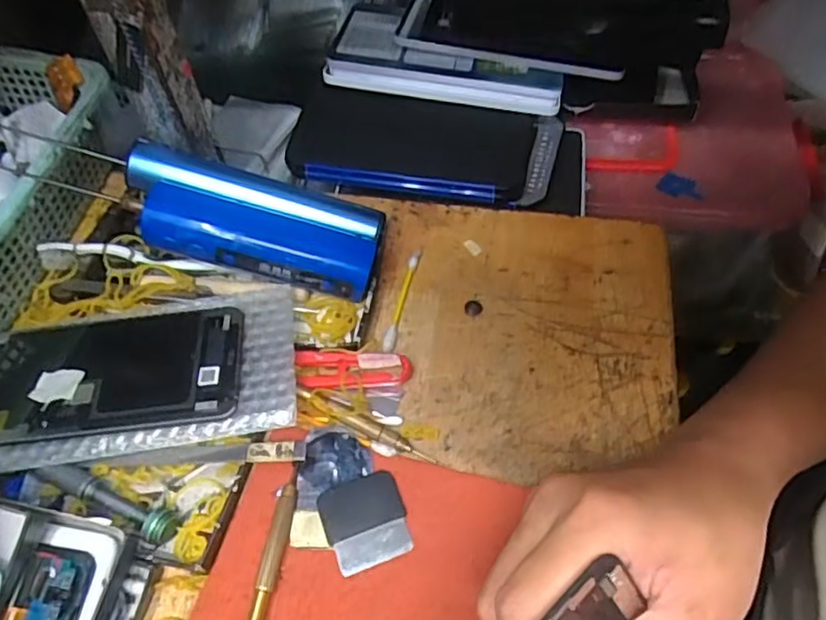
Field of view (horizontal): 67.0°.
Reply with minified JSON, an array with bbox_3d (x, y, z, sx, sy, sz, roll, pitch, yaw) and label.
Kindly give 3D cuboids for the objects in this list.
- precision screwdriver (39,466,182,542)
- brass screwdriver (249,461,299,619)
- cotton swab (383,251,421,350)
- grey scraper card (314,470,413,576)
[{"bbox_3d":[-0.148,0.092,0.305,0.071,0.015,0.014,22,59,16],"label":"precision screwdriver"},{"bbox_3d":[-0.066,0.120,0.287,0.010,0.010,0.098,4,55,5],"label":"brass screwdriver"},{"bbox_3d":[-0.006,-0.008,0.377,0.007,0.004,0.079,10,56,9],"label":"cotton swab"},{"bbox_3d":[-0.023,0.101,0.301,0.038,0.004,0.042,-19,57,-11],"label":"grey scraper card"}]

